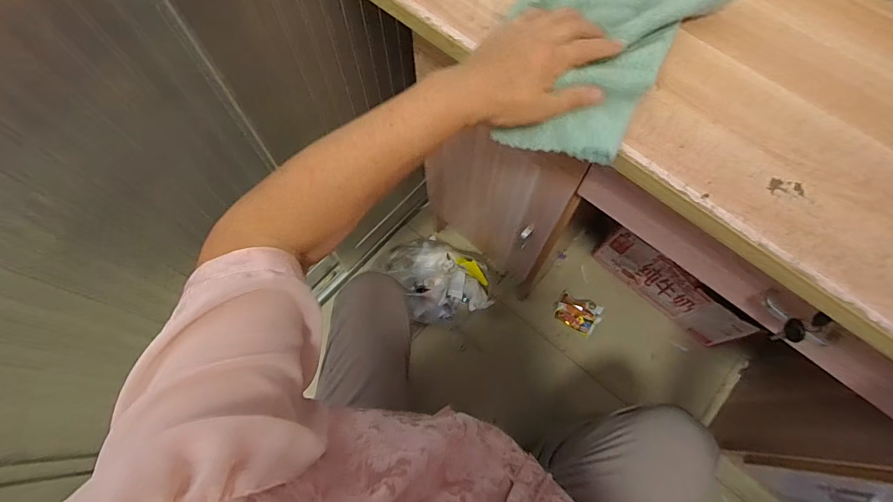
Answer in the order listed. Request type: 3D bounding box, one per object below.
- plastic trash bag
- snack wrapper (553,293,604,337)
[{"bbox_3d":[-0.027,0.058,0.997,0.223,0.130,0.202,-19,70,-7],"label":"plastic trash bag"},{"bbox_3d":[0.313,0.145,1.038,0.100,0.029,0.079,32,72,11],"label":"snack wrapper"}]

